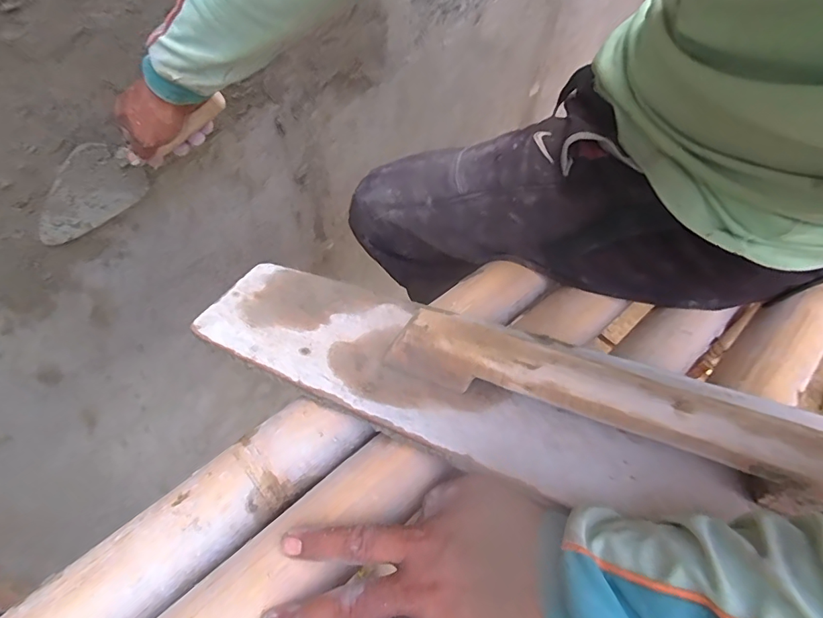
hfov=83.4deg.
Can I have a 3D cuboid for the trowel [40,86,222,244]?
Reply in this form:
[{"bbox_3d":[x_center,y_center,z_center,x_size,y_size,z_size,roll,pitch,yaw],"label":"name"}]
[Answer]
[{"bbox_3d":[-0.354,-0.181,0.584,0.296,0.087,0.057,-31,55,12],"label":"trowel"}]

